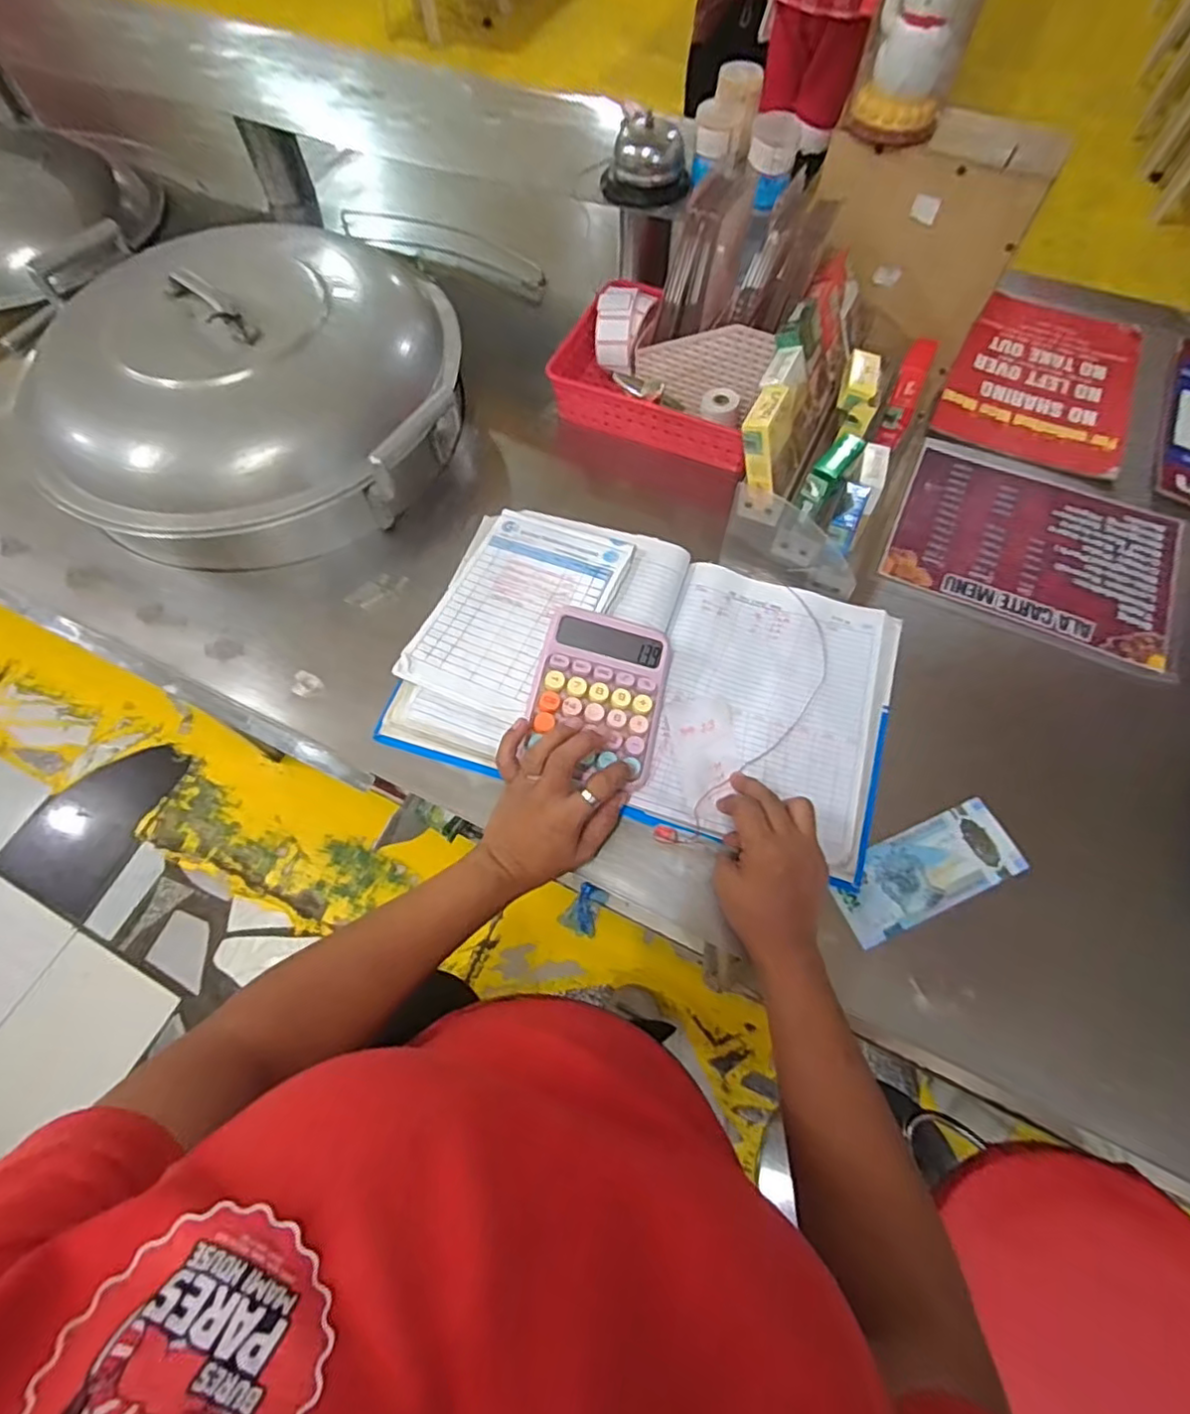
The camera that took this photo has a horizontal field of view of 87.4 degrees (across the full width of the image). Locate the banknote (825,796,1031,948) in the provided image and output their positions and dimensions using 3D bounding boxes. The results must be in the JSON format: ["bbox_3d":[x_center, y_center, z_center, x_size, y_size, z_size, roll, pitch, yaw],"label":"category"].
[{"bbox_3d":[0.270,0.133,0.509,0.157,0.006,0.066,-23,62,-8],"label":"banknote"}]

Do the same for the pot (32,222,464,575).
[{"bbox_3d":[-0.354,-0.344,0.676,0.403,0.147,0.378,0,65,1],"label":"pot"}]

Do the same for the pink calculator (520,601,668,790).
[{"bbox_3d":[0.006,-0.017,0.541,0.111,0.023,0.131,15,67,-5],"label":"pink calculator"}]

